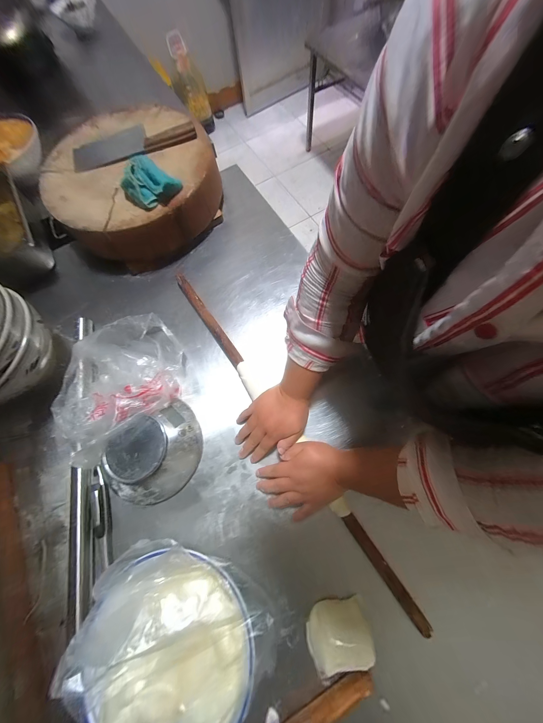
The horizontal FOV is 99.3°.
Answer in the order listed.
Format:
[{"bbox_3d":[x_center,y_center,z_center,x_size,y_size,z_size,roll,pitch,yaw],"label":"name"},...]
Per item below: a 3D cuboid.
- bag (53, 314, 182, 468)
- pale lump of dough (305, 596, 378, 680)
[{"bbox_3d":[-0.298,0.030,0.460,0.248,0.088,0.223,-43,75,-9],"label":"bag"},{"bbox_3d":[0.096,0.395,0.333,0.089,0.043,0.057,-8,72,1],"label":"pale lump of dough"}]

